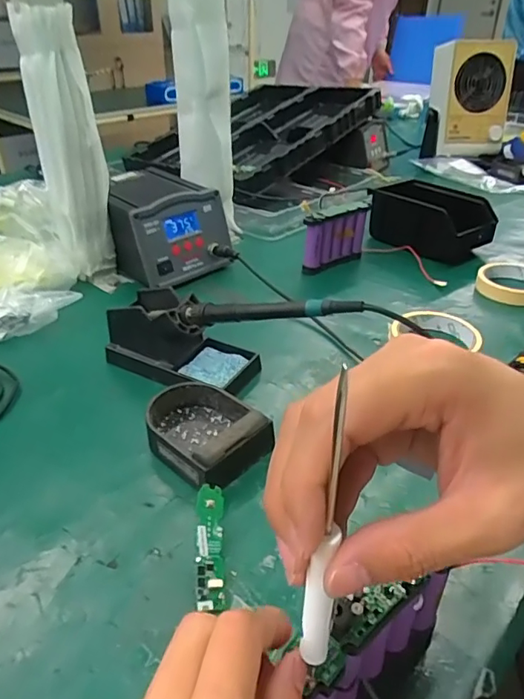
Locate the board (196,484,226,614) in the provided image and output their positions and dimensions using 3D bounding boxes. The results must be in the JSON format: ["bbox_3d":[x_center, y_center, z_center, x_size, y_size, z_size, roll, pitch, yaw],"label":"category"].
[{"bbox_3d":[-0.034,0.130,0.345,0.017,0.008,0.077,-3,51,-3],"label":"board"}]

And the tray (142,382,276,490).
[{"bbox_3d":[-0.052,0.065,0.434,0.105,0.036,0.077,29,42,35],"label":"tray"}]

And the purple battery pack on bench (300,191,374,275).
[{"bbox_3d":[0.103,-0.158,0.709,0.114,0.090,0.022,-21,40,-30],"label":"purple battery pack on bench"}]

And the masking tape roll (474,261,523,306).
[{"bbox_3d":[0.329,-0.090,0.670,0.090,0.020,0.104,14,36,19],"label":"masking tape roll"}]

